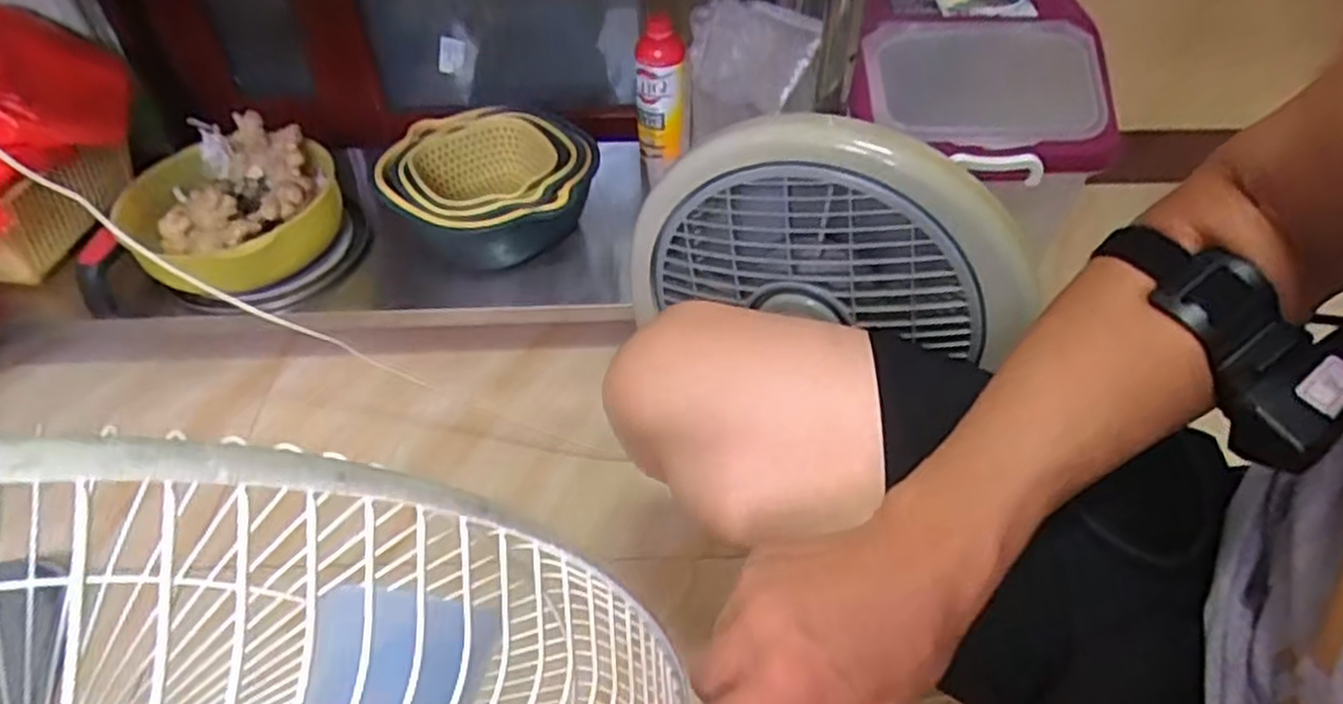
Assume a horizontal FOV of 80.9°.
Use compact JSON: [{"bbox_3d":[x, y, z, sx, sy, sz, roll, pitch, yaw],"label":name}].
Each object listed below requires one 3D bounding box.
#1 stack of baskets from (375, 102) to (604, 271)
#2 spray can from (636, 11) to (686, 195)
[{"bbox_3d":[-0.212,-0.194,0.933,0.243,0.110,0.224,-11,47,-9],"label":"stack of baskets"},{"bbox_3d":[-0.016,-0.329,1.014,0.057,0.183,0.057,-1,46,1],"label":"spray can"}]

